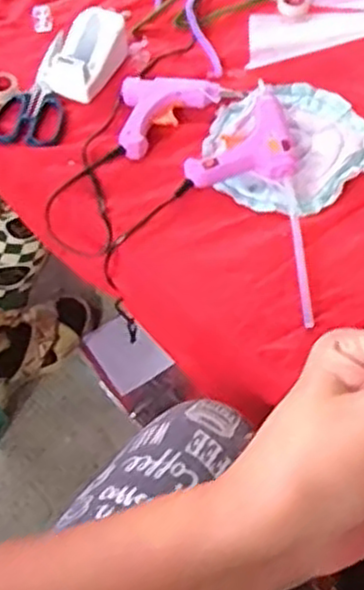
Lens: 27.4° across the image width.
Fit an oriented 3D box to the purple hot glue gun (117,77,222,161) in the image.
[{"bbox_3d":[-0.031,-0.201,0.779,0.126,0.024,0.086,-37,64,-17],"label":"purple hot glue gun"}]

